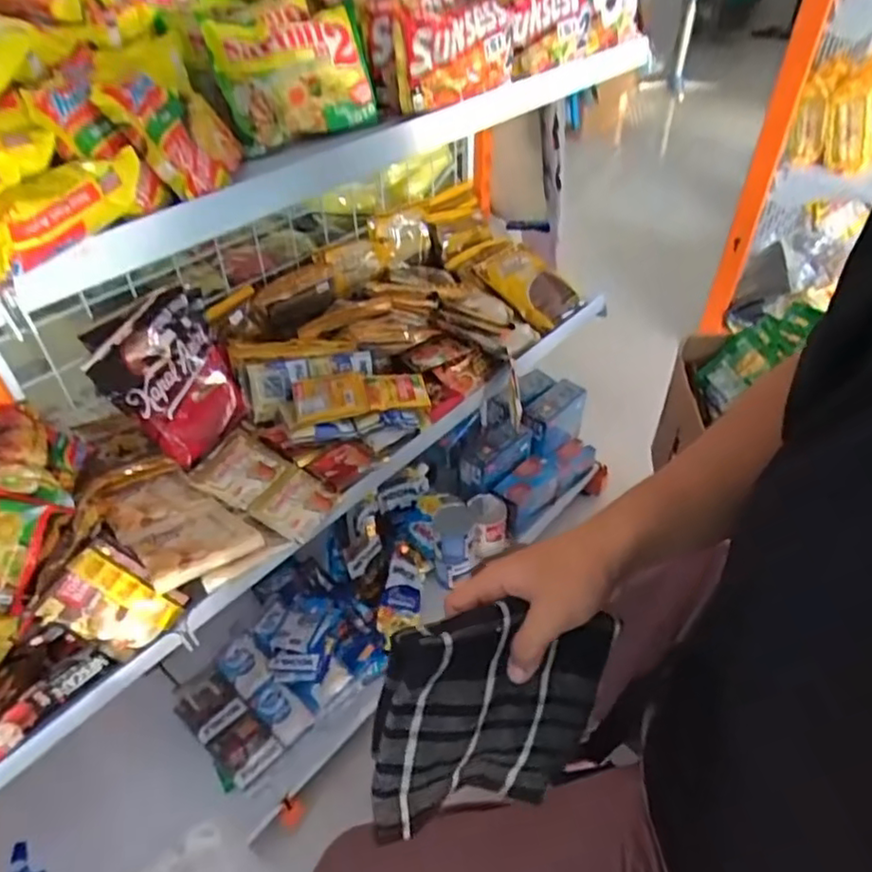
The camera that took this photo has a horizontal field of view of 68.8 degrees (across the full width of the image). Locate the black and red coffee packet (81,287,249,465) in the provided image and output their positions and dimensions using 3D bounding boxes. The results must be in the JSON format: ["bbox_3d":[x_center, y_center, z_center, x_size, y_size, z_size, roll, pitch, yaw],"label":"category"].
[{"bbox_3d":[-0.317,-0.079,0.803,0.055,0.180,0.184,-24,25,41],"label":"black and red coffee packet"}]

